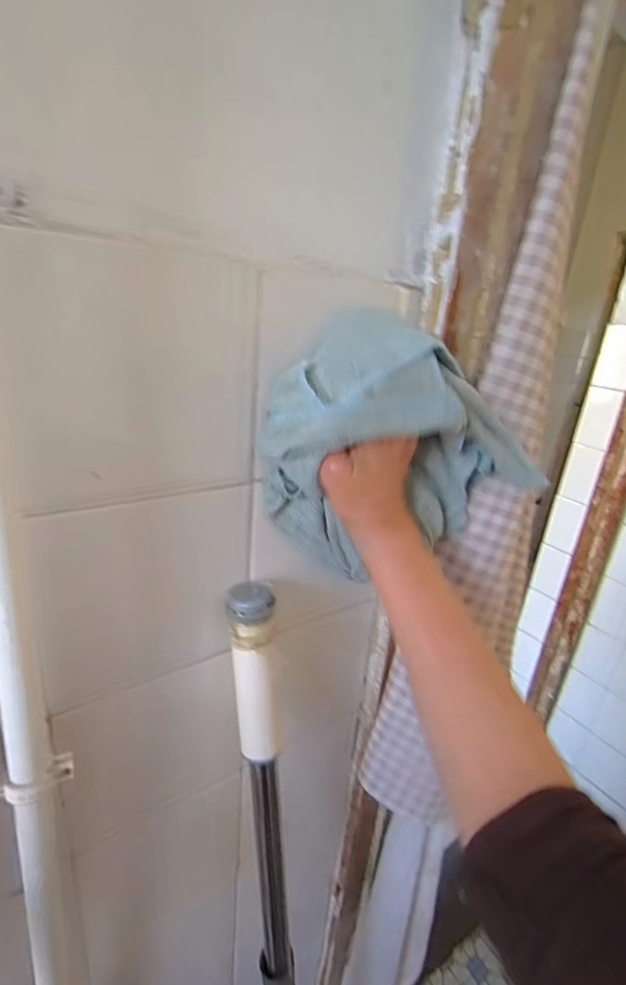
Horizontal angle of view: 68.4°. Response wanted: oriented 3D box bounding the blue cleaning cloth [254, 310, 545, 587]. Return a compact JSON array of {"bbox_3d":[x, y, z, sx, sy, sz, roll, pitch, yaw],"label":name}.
[{"bbox_3d":[0.073,-0.027,0.361,0.221,0.196,0.055,-4,24,-23],"label":"blue cleaning cloth"}]

